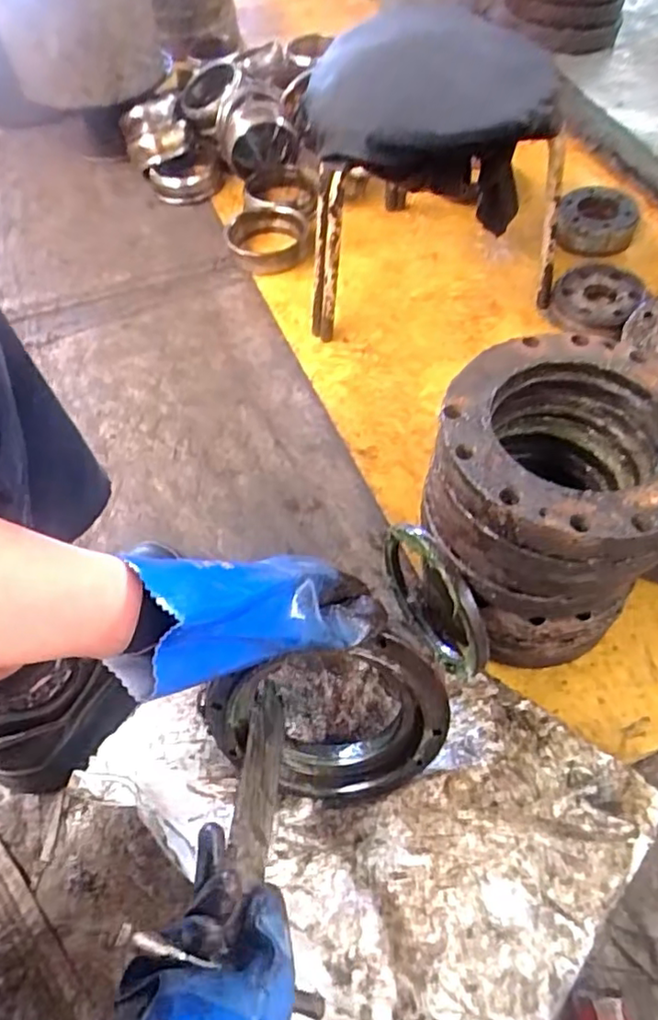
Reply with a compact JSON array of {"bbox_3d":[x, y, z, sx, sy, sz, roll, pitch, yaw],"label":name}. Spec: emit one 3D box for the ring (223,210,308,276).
[{"bbox_3d":[-0.102,-0.435,1.015,0.129,0.049,0.129,-2,58,3],"label":"ring"}]

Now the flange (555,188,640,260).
[{"bbox_3d":[0.412,-0.444,0.957,0.116,0.039,0.116,-2,58,3],"label":"flange"}]

